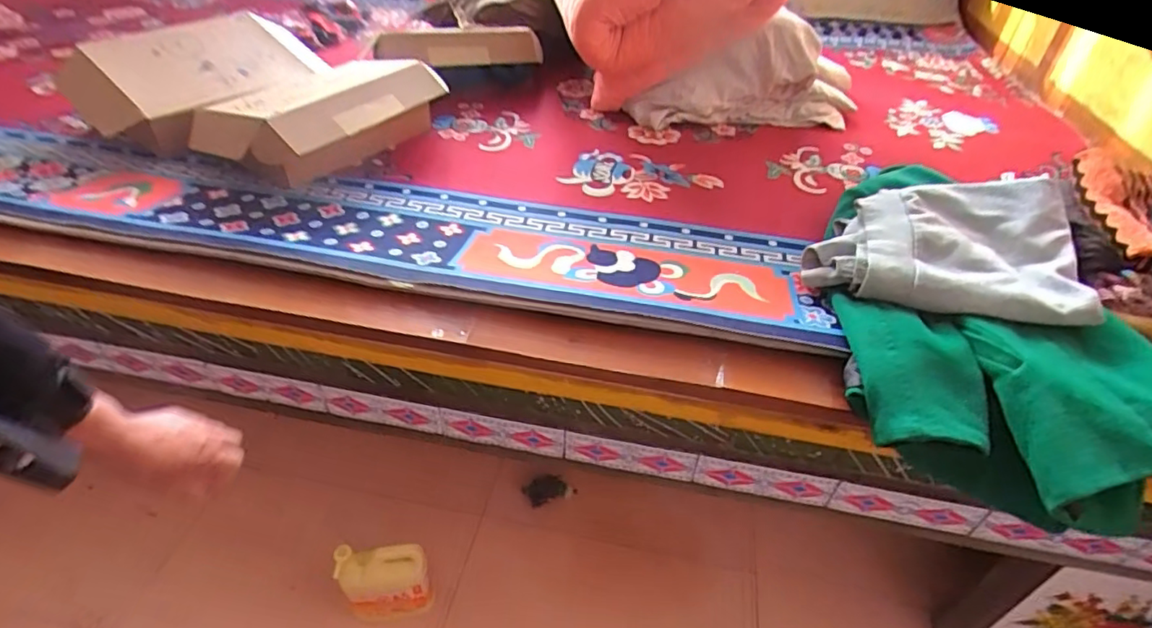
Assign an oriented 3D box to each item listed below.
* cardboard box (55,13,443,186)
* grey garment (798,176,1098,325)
[{"bbox_3d":[-0.658,-0.470,1.217,0.633,0.137,0.471,17,42,15],"label":"cardboard box"},{"bbox_3d":[0.528,-0.105,0.850,0.339,0.107,0.268,13,41,11],"label":"grey garment"}]

